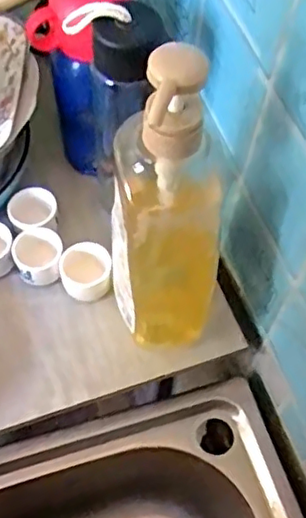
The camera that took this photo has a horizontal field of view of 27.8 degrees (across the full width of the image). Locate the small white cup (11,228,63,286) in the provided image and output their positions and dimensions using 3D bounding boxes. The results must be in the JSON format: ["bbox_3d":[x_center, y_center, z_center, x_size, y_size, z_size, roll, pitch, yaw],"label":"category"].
[{"bbox_3d":[-0.100,0.001,0.548,0.042,0.040,0.041,1,59,-2],"label":"small white cup"}]

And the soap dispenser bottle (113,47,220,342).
[{"bbox_3d":[0.010,-0.025,0.412,0.073,0.250,0.061,4,59,-1],"label":"soap dispenser bottle"}]

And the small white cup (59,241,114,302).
[{"bbox_3d":[-0.058,0.013,0.538,0.043,0.036,0.042,1,59,-2],"label":"small white cup"}]

